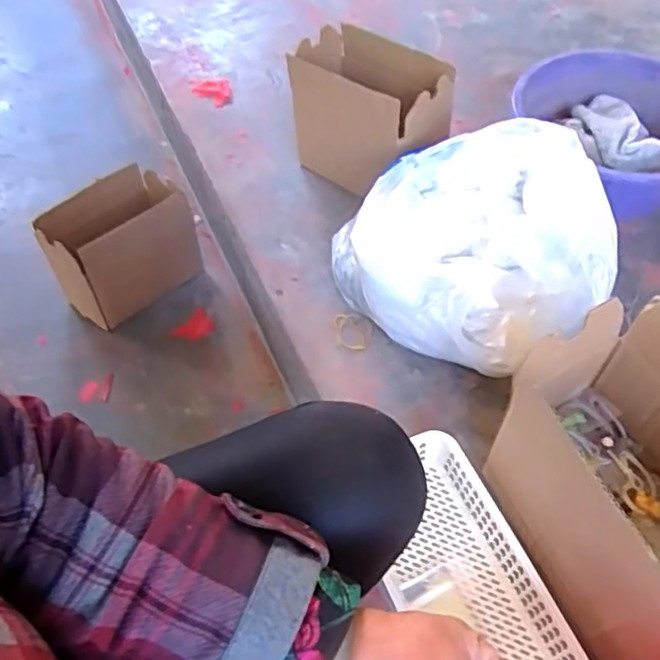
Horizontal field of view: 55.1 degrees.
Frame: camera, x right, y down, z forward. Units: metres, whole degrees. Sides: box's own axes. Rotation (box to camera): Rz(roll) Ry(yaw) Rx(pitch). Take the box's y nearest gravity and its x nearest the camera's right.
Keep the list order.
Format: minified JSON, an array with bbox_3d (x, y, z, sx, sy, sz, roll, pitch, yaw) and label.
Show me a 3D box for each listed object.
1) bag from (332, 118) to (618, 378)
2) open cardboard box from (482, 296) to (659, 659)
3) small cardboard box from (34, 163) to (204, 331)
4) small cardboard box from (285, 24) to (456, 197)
[{"bbox_3d":[0.156,-0.095,0.744,0.286,0.186,0.239,37,63,24],"label":"bag"},{"bbox_3d":[0.261,0.137,0.539,0.146,0.193,0.240,-18,56,-12],"label":"open cardboard box"},{"bbox_3d":[-0.324,-0.123,0.992,0.199,0.193,0.106,-39,63,-23],"label":"small cardboard box"},{"bbox_3d":[0.054,-0.281,0.877,0.130,0.190,0.215,-39,63,-24],"label":"small cardboard box"}]

